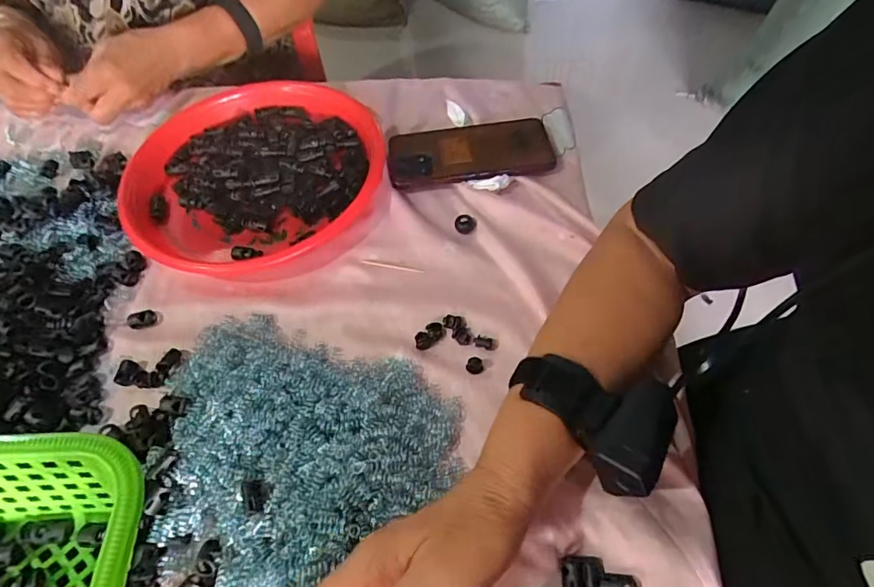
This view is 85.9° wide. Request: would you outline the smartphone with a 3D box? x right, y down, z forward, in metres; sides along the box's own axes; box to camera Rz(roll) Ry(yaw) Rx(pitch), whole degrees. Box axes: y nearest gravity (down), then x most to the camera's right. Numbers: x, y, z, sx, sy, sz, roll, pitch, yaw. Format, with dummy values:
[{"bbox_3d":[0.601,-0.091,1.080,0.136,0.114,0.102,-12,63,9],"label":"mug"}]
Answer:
[{"bbox_3d":[0.035,-0.147,0.482,0.164,0.015,0.082,-5,58,0],"label":"smartphone"}]

